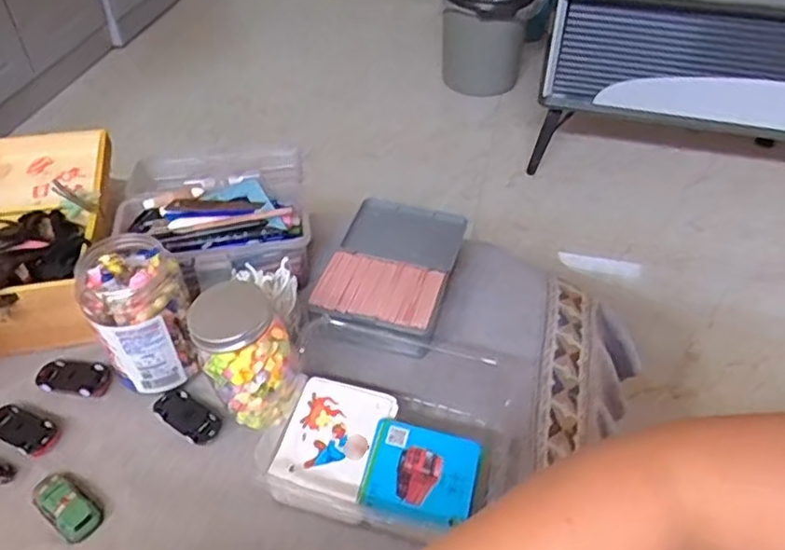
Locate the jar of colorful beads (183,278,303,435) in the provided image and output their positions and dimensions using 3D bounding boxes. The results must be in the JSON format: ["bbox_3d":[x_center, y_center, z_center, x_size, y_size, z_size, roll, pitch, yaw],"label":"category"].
[{"bbox_3d":[-0.116,0.068,0.529,0.077,0.115,0.067,-12,48,-13],"label":"jar of colorful beads"}]

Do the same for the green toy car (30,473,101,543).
[{"bbox_3d":[-0.257,0.179,0.506,0.063,0.020,0.031,31,53,24],"label":"green toy car"}]

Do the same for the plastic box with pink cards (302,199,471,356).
[{"bbox_3d":[-0.003,0.000,0.671,0.129,0.061,0.223,10,34,7],"label":"plastic box with pink cards"}]

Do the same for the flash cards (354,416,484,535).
[{"bbox_3d":[0.021,0.149,0.484,0.083,0.009,0.076,13,46,12],"label":"flash cards"}]

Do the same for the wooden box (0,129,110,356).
[{"bbox_3d":[-0.374,-0.046,0.678,0.137,0.086,0.251,-7,47,-9],"label":"wooden box"}]

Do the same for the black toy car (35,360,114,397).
[{"bbox_3d":[-0.293,0.094,0.593,0.068,0.013,0.036,6,47,4],"label":"black toy car"}]

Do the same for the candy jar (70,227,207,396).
[{"bbox_3d":[-0.221,0.033,0.569,0.079,0.117,0.088,-19,50,-19],"label":"candy jar"}]

